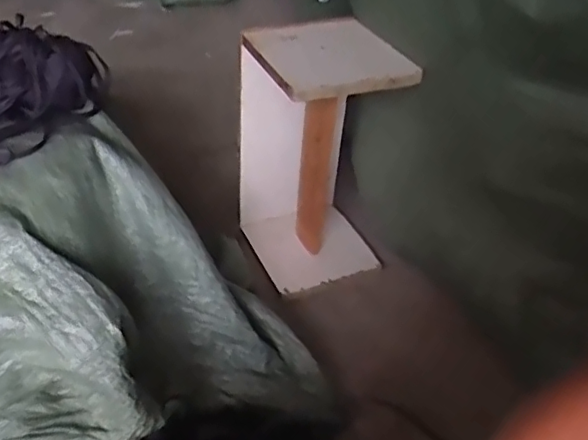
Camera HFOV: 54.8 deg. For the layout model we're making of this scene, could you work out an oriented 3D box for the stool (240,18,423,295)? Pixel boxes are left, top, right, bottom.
[{"bbox_3d":[0.045,-0.094,0.962,0.228,0.437,0.213,-14,45,-23],"label":"stool"}]

